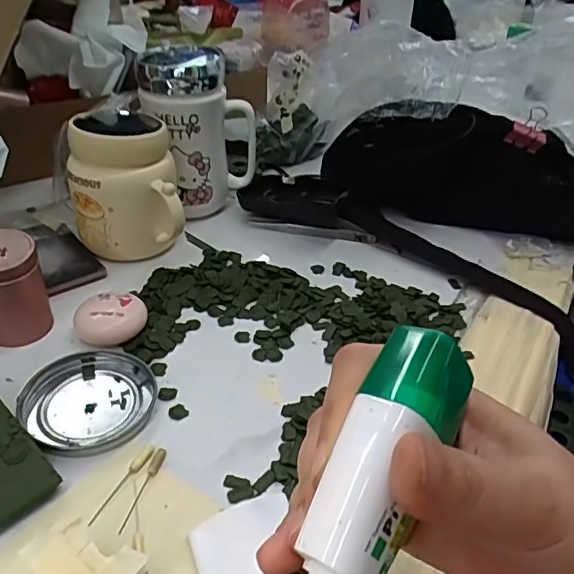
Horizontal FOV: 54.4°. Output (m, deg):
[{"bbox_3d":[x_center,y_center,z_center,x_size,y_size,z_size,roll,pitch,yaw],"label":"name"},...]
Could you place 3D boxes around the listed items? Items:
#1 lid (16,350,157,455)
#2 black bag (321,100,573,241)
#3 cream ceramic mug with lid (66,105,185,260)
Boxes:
[{"bbox_3d":[-0.123,0.069,0.348,0.076,0.009,0.076,2,36,-2],"label":"lid"},{"bbox_3d":[0.172,-0.110,0.520,0.263,0.113,0.049,7,36,5],"label":"black bag"},{"bbox_3d":[-0.135,-0.088,0.465,0.082,0.110,0.107,-9,38,-16],"label":"cream ceramic mug with lid"}]

